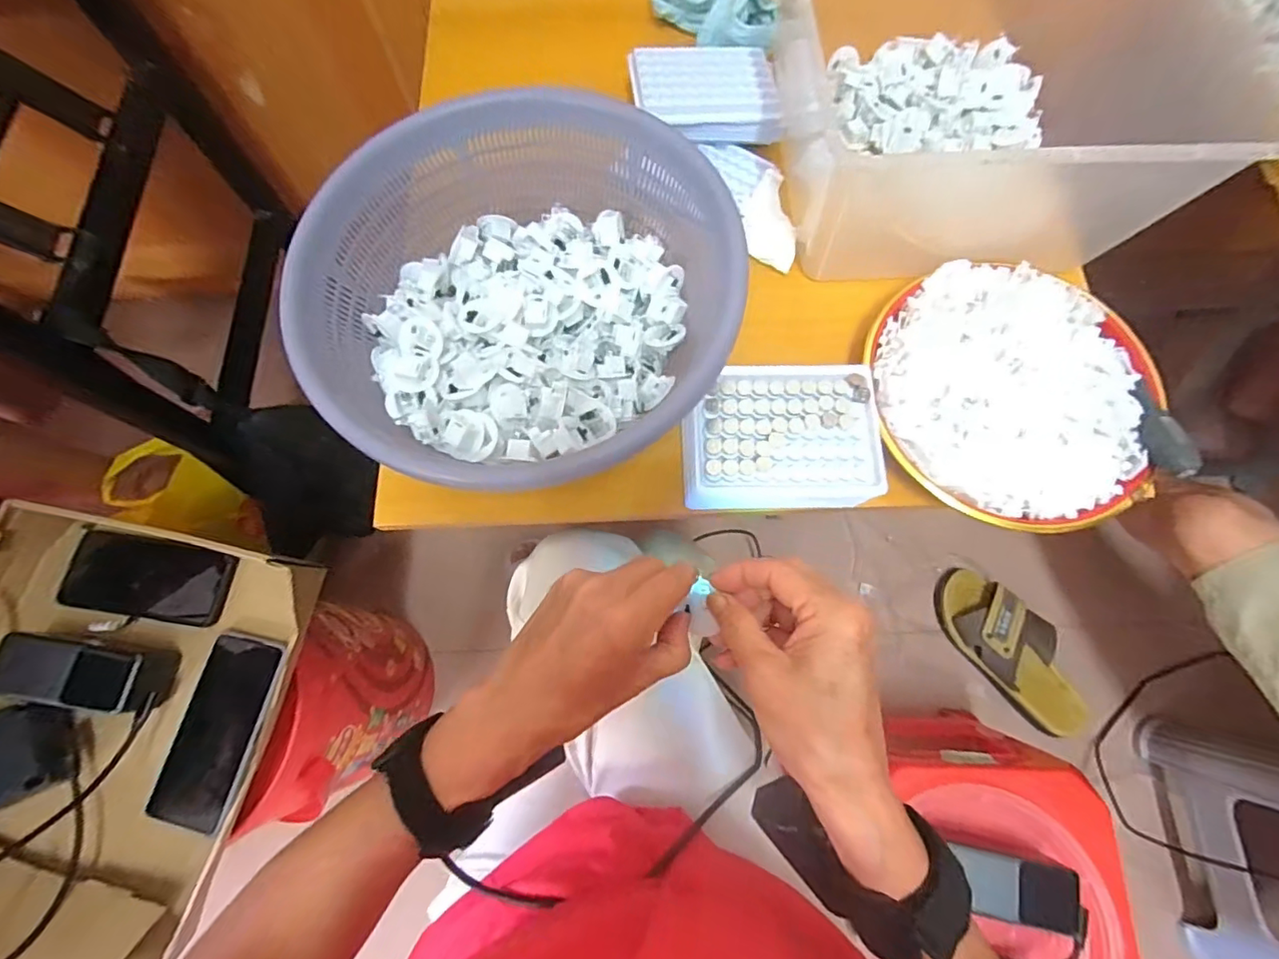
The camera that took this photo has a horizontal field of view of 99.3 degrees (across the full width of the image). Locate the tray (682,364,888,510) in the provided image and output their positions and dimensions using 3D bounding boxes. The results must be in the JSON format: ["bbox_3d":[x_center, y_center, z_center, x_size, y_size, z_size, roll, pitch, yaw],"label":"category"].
[{"bbox_3d":[0.103,-0.031,0.396,0.138,0.029,0.104,0,74,1],"label":"tray"}]

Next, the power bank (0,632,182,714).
[{"bbox_3d":[-0.516,0.181,0.508,0.138,0.045,0.060,6,74,3],"label":"power bank"}]

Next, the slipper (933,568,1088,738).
[{"bbox_3d":[0.577,0.262,0.838,0.118,0.065,0.274,-35,76,-8],"label":"slipper"}]

